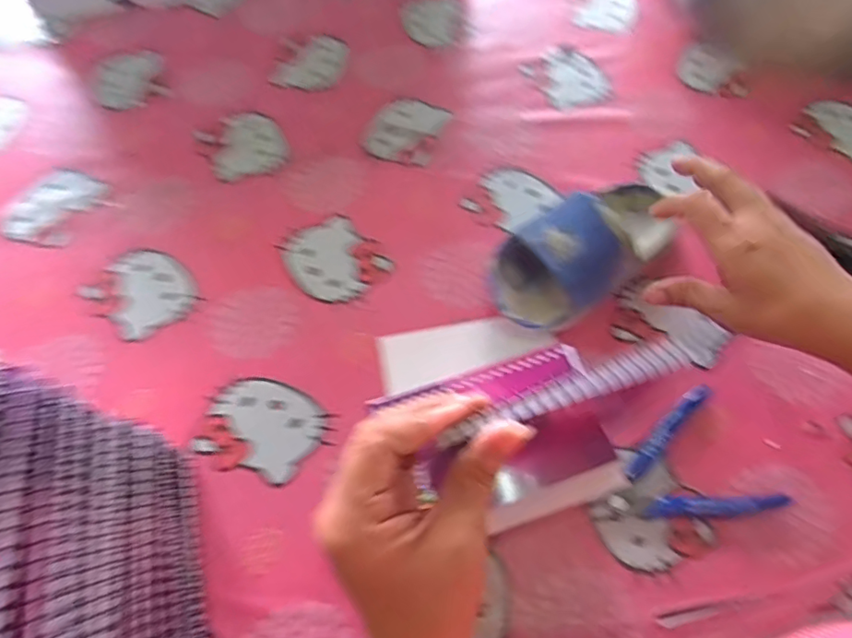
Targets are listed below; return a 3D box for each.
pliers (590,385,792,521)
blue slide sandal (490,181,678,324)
[{"bbox_3d":[0.163,0.100,0.369,0.115,0.016,0.086,-17,63,-8],"label":"pliers"},{"bbox_3d":[0.128,-0.057,0.422,0.173,0.062,0.081,-34,67,-16],"label":"blue slide sandal"}]

